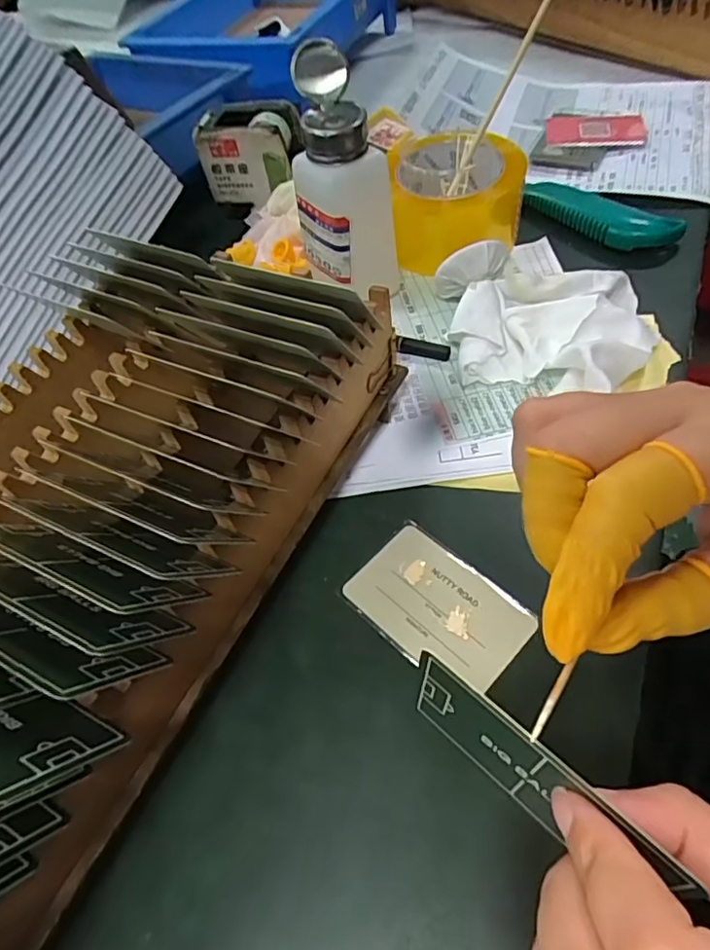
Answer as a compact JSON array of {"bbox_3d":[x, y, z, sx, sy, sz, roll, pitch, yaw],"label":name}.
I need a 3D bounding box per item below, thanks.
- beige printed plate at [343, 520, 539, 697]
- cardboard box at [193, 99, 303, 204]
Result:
[{"bbox_3d":[0.040,0.065,0.280,0.057,0.005,0.084,-40,58,-20],"label":"beige printed plate"},{"bbox_3d":[-0.084,-0.269,0.483,0.079,0.071,0.047,7,55,13],"label":"cardboard box"}]

